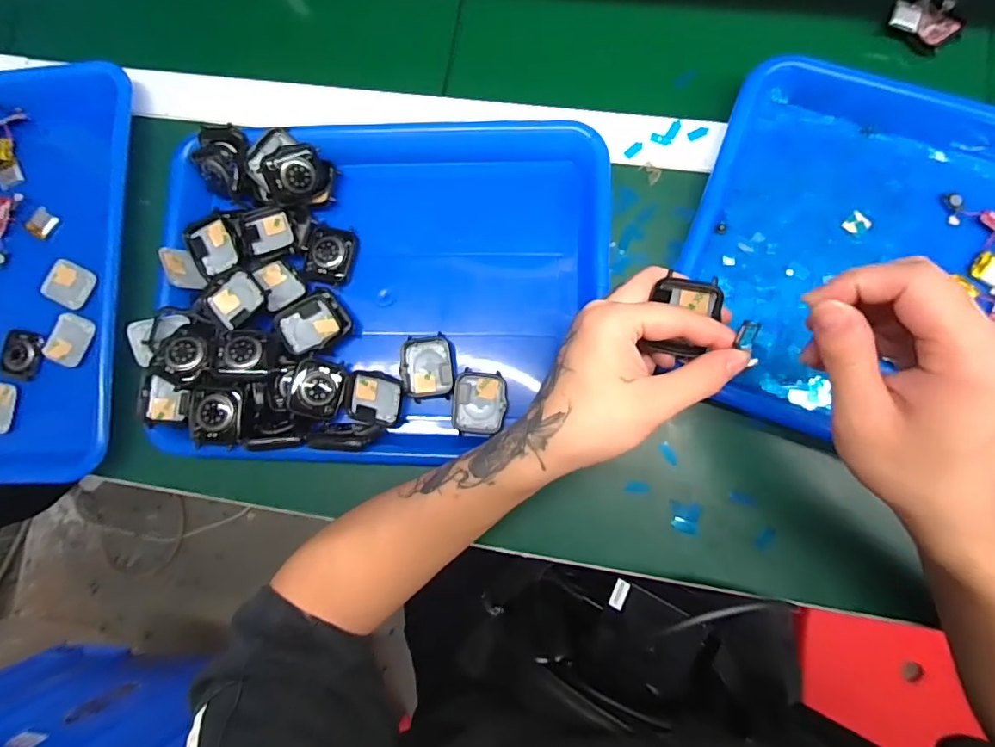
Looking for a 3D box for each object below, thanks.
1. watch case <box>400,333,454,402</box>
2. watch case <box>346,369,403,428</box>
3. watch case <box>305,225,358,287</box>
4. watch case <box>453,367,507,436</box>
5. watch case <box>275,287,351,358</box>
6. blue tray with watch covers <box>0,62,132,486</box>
[{"bbox_3d":[-0.051,-0.004,0.369,0.038,0.017,0.046,-10,84,4],"label":"watch case"},{"bbox_3d":[-0.090,0.018,0.364,0.042,0.017,0.038,14,86,7],"label":"watch case"},{"bbox_3d":[-0.129,-0.092,0.388,0.034,0.015,0.045,13,86,6],"label":"watch case"},{"bbox_3d":[-0.013,0.022,0.364,0.038,0.018,0.045,6,85,6],"label":"watch case"},{"bbox_3d":[-0.136,-0.038,0.369,0.049,0.010,0.039,-36,81,-15],"label":"watch case"},{"bbox_3d":[-0.436,-0.085,0.419,0.269,0.041,0.349,-3,84,5],"label":"blue tray with watch covers"}]

